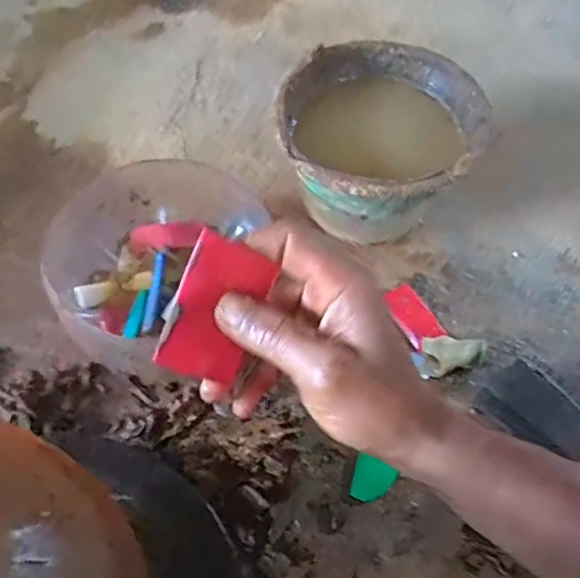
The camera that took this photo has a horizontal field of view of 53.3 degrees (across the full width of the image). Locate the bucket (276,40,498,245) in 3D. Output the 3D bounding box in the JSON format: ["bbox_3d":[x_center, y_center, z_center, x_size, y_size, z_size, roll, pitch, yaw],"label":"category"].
[{"bbox_3d":[0.104,-0.177,0.745,0.241,0.147,0.255,1,58,-2],"label":"bucket"}]

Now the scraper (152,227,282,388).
[{"bbox_3d":[-0.038,0.010,0.295,0.043,0.004,0.071,23,89,-19],"label":"scraper"}]

